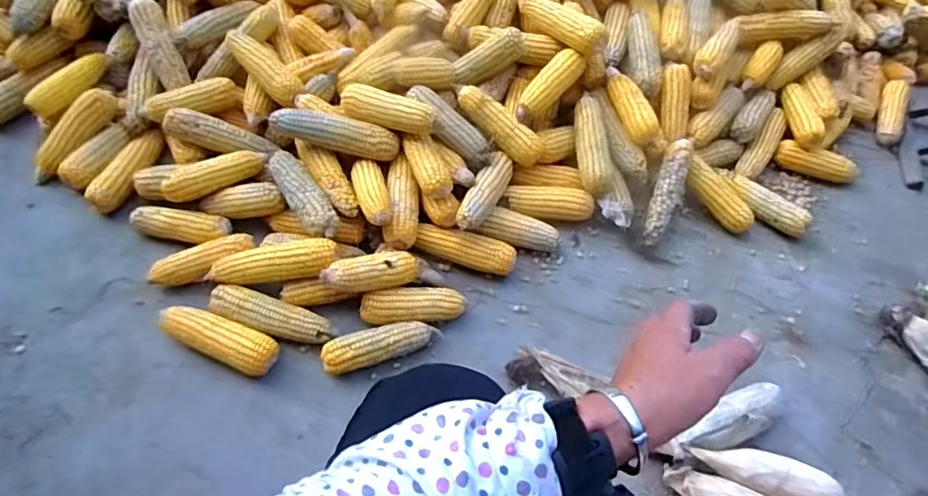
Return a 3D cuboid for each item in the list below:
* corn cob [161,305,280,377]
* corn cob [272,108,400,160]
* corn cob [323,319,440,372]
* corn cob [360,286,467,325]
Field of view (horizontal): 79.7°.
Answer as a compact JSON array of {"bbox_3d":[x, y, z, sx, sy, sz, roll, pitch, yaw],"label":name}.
[{"bbox_3d":[-0.344,0.125,0.775,0.172,0.046,0.058,20,62,7],"label":"corn cob"},{"bbox_3d":[-0.199,-0.181,0.866,0.197,0.041,0.047,12,61,-15],"label":"corn cob"},{"bbox_3d":[-0.117,0.138,0.798,0.169,0.043,0.050,-14,62,-14],"label":"corn cob"},{"bbox_3d":[-0.074,0.087,0.828,0.154,0.045,0.058,-9,62,-9],"label":"corn cob"}]

